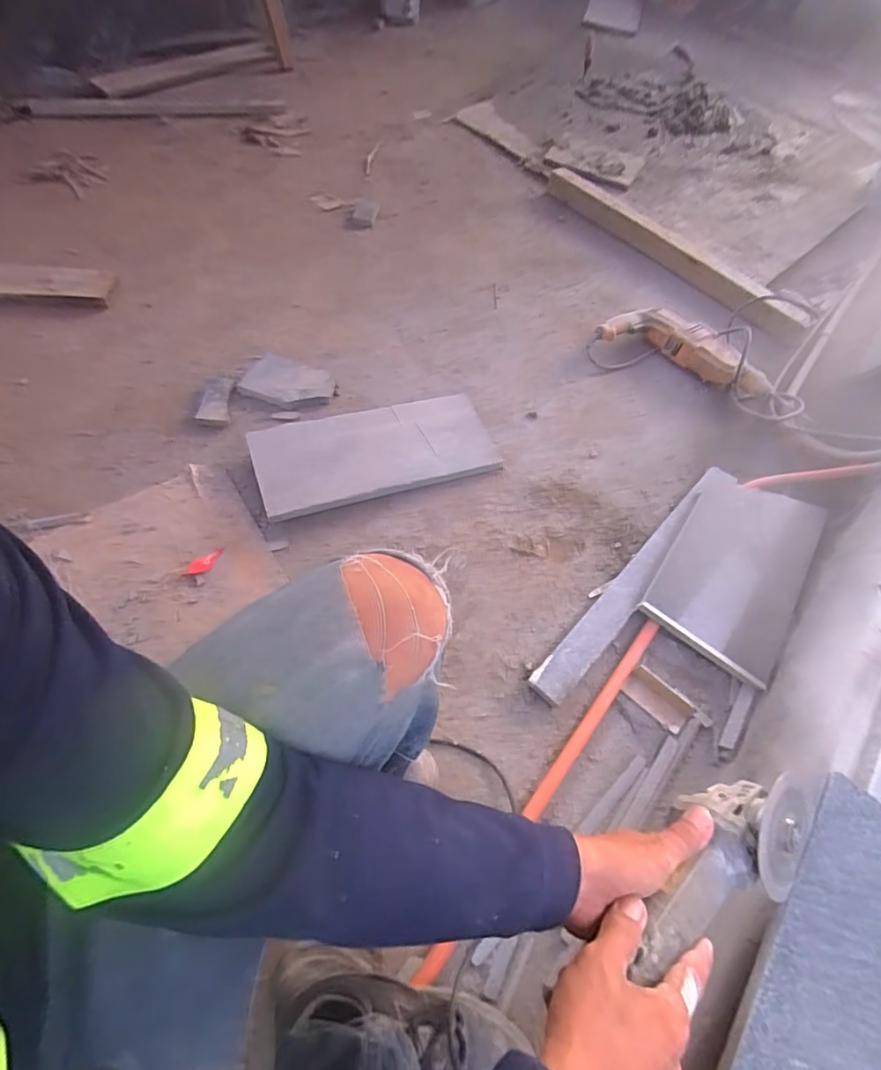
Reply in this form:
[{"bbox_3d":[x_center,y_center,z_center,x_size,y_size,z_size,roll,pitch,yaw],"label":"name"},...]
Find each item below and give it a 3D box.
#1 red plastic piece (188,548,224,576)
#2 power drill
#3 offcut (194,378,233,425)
[{"bbox_3d":[-0.385,0.046,0.858,0.064,0.006,0.029,-29,65,-20],"label":"red plastic piece"},{"bbox_3d":[0.566,-0.434,1.215,0.400,0.073,0.144,20,59,8],"label":"power drill"},{"bbox_3d":[-0.448,-0.263,1.034,0.061,0.026,0.107,-3,58,-7],"label":"offcut"}]

